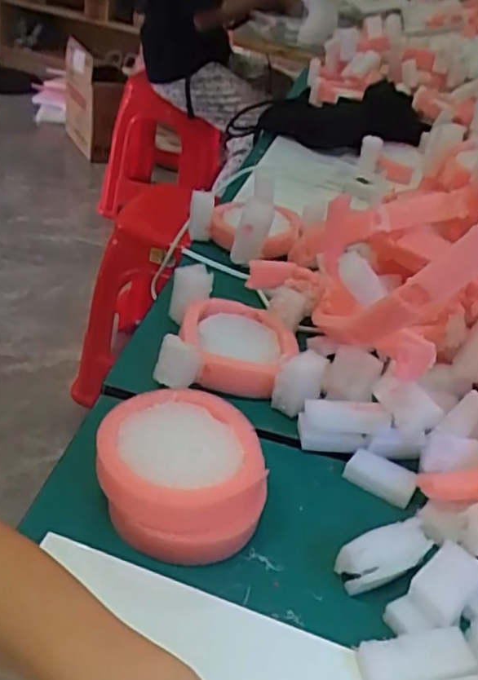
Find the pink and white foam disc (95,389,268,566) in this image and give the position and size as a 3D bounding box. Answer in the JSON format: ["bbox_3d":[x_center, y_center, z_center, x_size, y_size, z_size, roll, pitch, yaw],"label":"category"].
[{"bbox_3d":[-0.038,0.084,0.411,0.099,0.053,0.096,8,36,-6],"label":"pink and white foam disc"}]

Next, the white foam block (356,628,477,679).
[{"bbox_3d":[0.097,0.176,0.347,0.060,0.011,0.026,0,38,-16],"label":"white foam block"}]

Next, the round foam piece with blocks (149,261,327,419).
[{"bbox_3d":[0.001,-0.007,0.541,0.129,0.043,0.138,9,36,-4],"label":"round foam piece with blocks"}]

